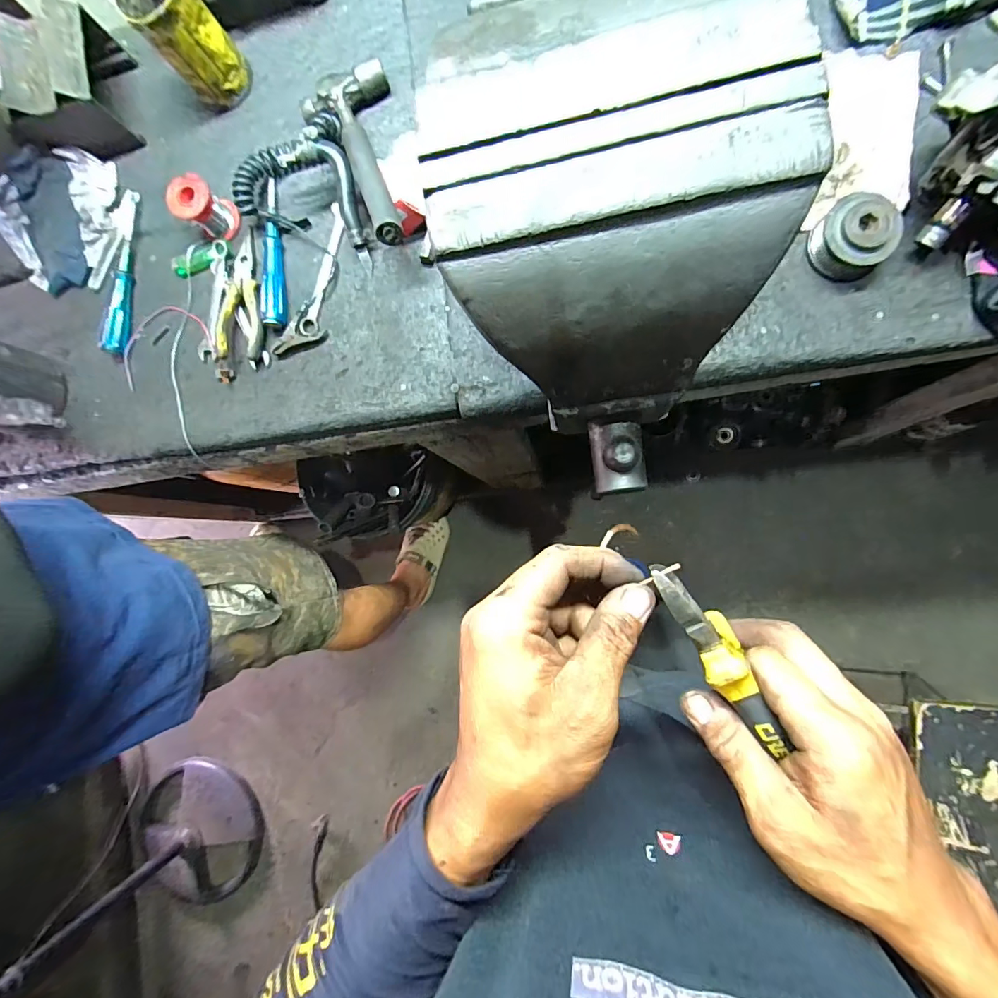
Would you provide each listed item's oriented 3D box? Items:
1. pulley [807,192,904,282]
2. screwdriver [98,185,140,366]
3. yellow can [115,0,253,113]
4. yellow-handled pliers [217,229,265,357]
[{"bbox_3d":[0.337,-0.248,0.442,0.067,0.034,0.062,0,87,9],"label":"pulley"},{"bbox_3d":[-0.480,-0.285,0.594,0.026,0.020,0.208,5,88,10],"label":"screwdriver"},{"bbox_3d":[-0.355,-0.529,0.534,0.073,0.115,0.079,0,87,9],"label":"yellow can"},{"bbox_3d":[-0.307,-0.247,0.558,0.049,0.022,0.153,2,87,10],"label":"yellow-handled pliers"}]

